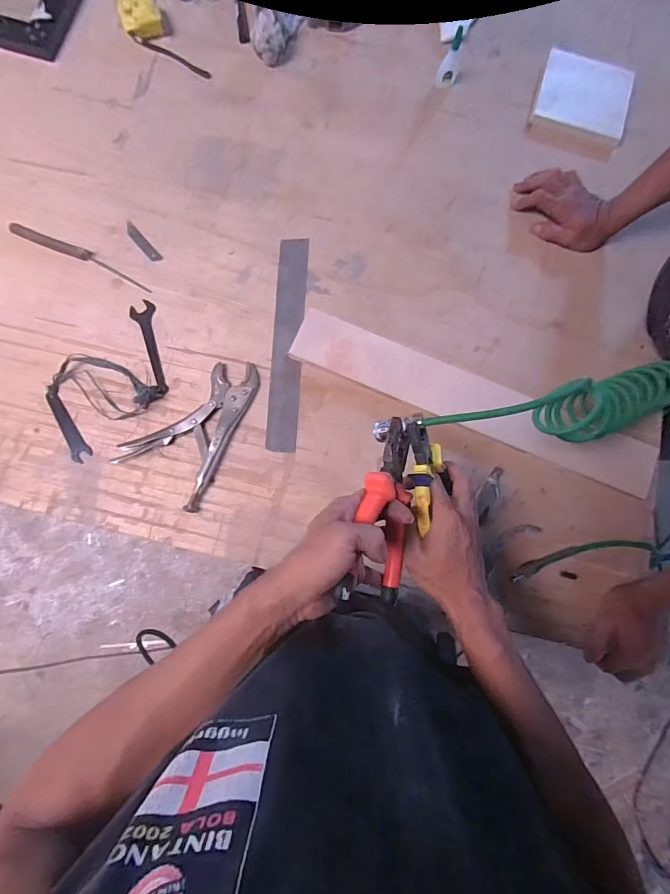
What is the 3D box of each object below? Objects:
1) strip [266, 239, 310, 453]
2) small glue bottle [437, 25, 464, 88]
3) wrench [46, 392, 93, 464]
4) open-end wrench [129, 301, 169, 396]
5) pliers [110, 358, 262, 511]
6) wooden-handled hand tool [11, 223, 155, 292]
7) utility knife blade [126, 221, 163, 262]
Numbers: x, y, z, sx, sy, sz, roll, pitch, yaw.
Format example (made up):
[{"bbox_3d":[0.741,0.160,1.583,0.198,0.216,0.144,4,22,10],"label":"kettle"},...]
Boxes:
[{"bbox_3d":[-0.070,-0.161,0.643,0.045,0.005,0.334,3,81,-2],"label":"strip"},{"bbox_3d":[0.195,-0.641,0.702,0.031,0.075,0.036,12,81,0],"label":"small glue bottle"},{"bbox_3d":[-0.382,-0.029,0.611,0.026,0.004,0.111,-32,83,-7],"label":"wrench"},{"bbox_3d":[-0.274,-0.149,0.643,0.035,0.013,0.150,-17,82,-5],"label":"open-end wrench"},{"bbox_3d":[-0.201,-0.038,0.613,0.131,0.016,0.217,28,81,2],"label":"pliers"},{"bbox_3d":[-0.386,-0.293,0.655,0.220,0.015,0.023,21,81,1],"label":"wooden-handled hand tool"},{"bbox_3d":[-0.305,-0.323,0.676,0.017,0.004,0.081,-42,85,-8],"label":"utility knife blade"}]

